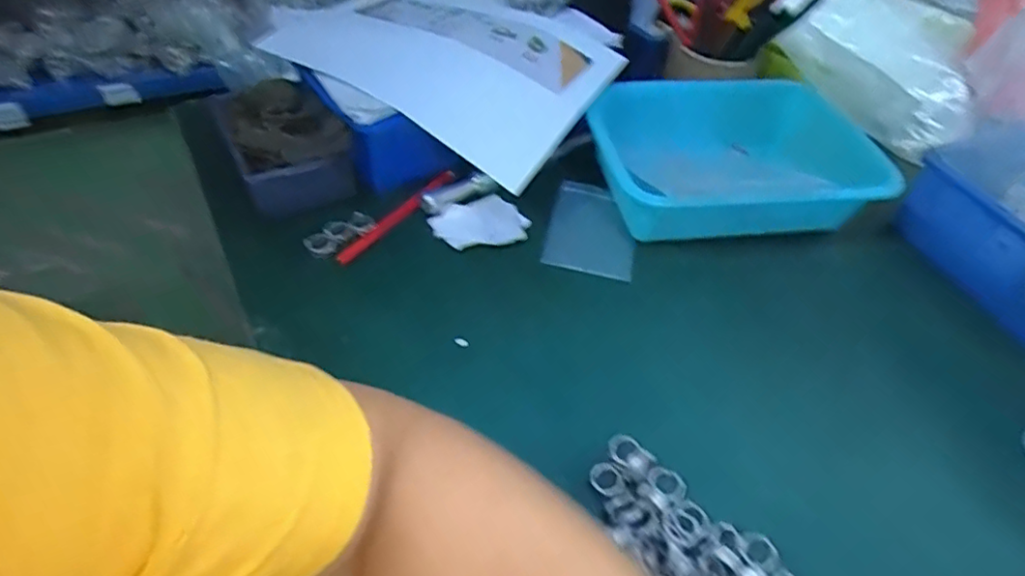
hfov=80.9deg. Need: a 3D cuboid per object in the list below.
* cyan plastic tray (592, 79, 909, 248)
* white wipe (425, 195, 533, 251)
[{"bbox_3d":[0.202,-0.118,0.582,0.246,0.080,0.164,-3,47,-8],"label":"cyan plastic tray"},{"bbox_3d":[-0.029,-0.060,0.566,0.086,0.015,0.066,-16,50,-19],"label":"white wipe"}]

